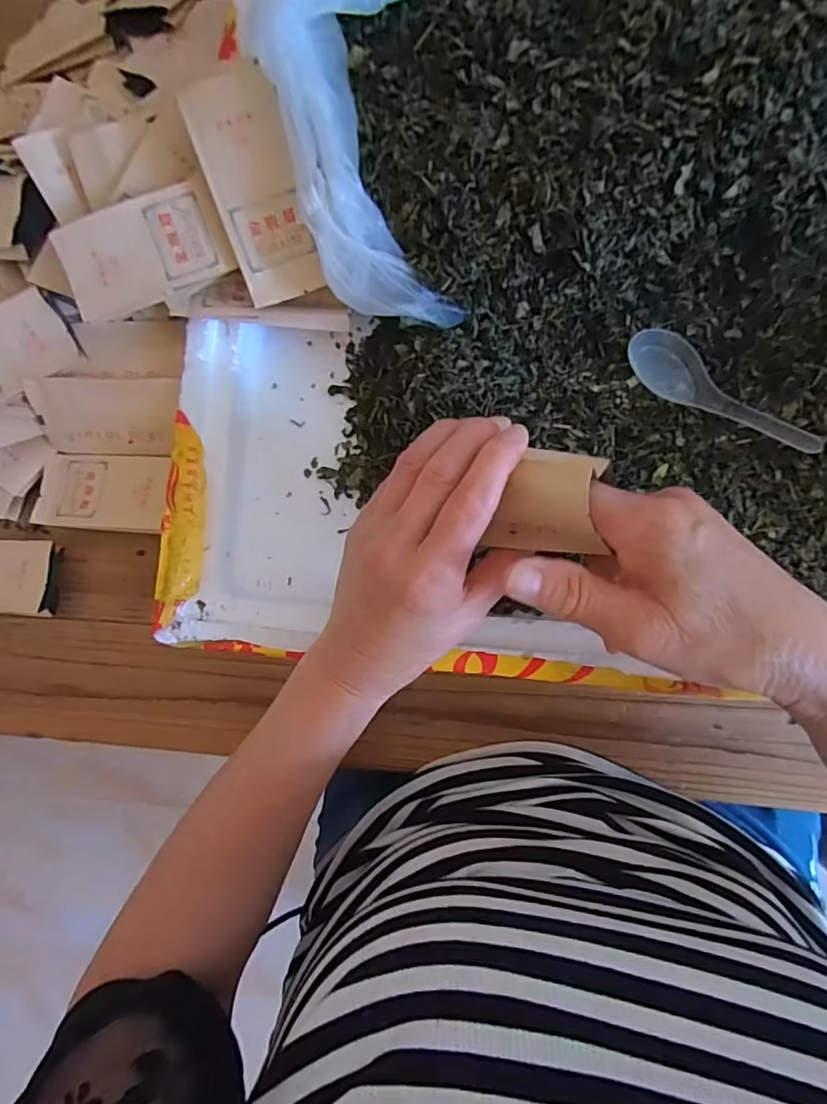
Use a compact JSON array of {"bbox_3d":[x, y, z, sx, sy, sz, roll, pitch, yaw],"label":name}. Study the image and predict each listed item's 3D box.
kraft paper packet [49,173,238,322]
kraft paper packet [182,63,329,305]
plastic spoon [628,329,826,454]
[{"bbox_3d":[-0.161,-0.180,0.315,0.100,0.017,0.052,-18,91,8],"label":"kraft paper packet"},{"bbox_3d":[-0.087,-0.202,0.298,0.048,0.004,0.109,-18,111,-4],"label":"kraft paper packet"},{"bbox_3d":[0.176,-0.090,0.306,0.116,0.014,0.028,39,97,16],"label":"plastic spoon"}]

